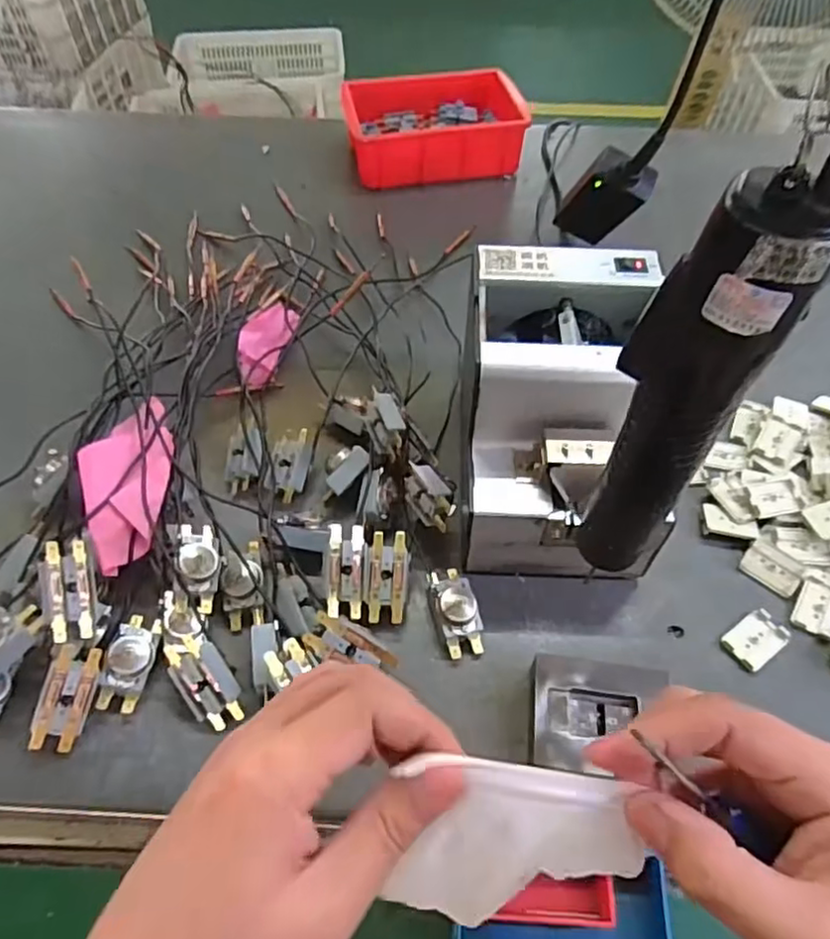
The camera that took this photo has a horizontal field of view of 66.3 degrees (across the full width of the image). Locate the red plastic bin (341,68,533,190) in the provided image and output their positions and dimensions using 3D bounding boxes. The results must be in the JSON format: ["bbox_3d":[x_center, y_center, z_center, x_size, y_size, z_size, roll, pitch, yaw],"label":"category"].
[{"bbox_3d":[0.023,-0.398,0.751,0.203,0.074,0.145,-8,56,-7],"label":"red plastic bin"}]

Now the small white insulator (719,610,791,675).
[{"bbox_3d":[0.225,0.111,0.419,0.041,0.004,0.028,-30,61,-20],"label":"small white insulator"}]

